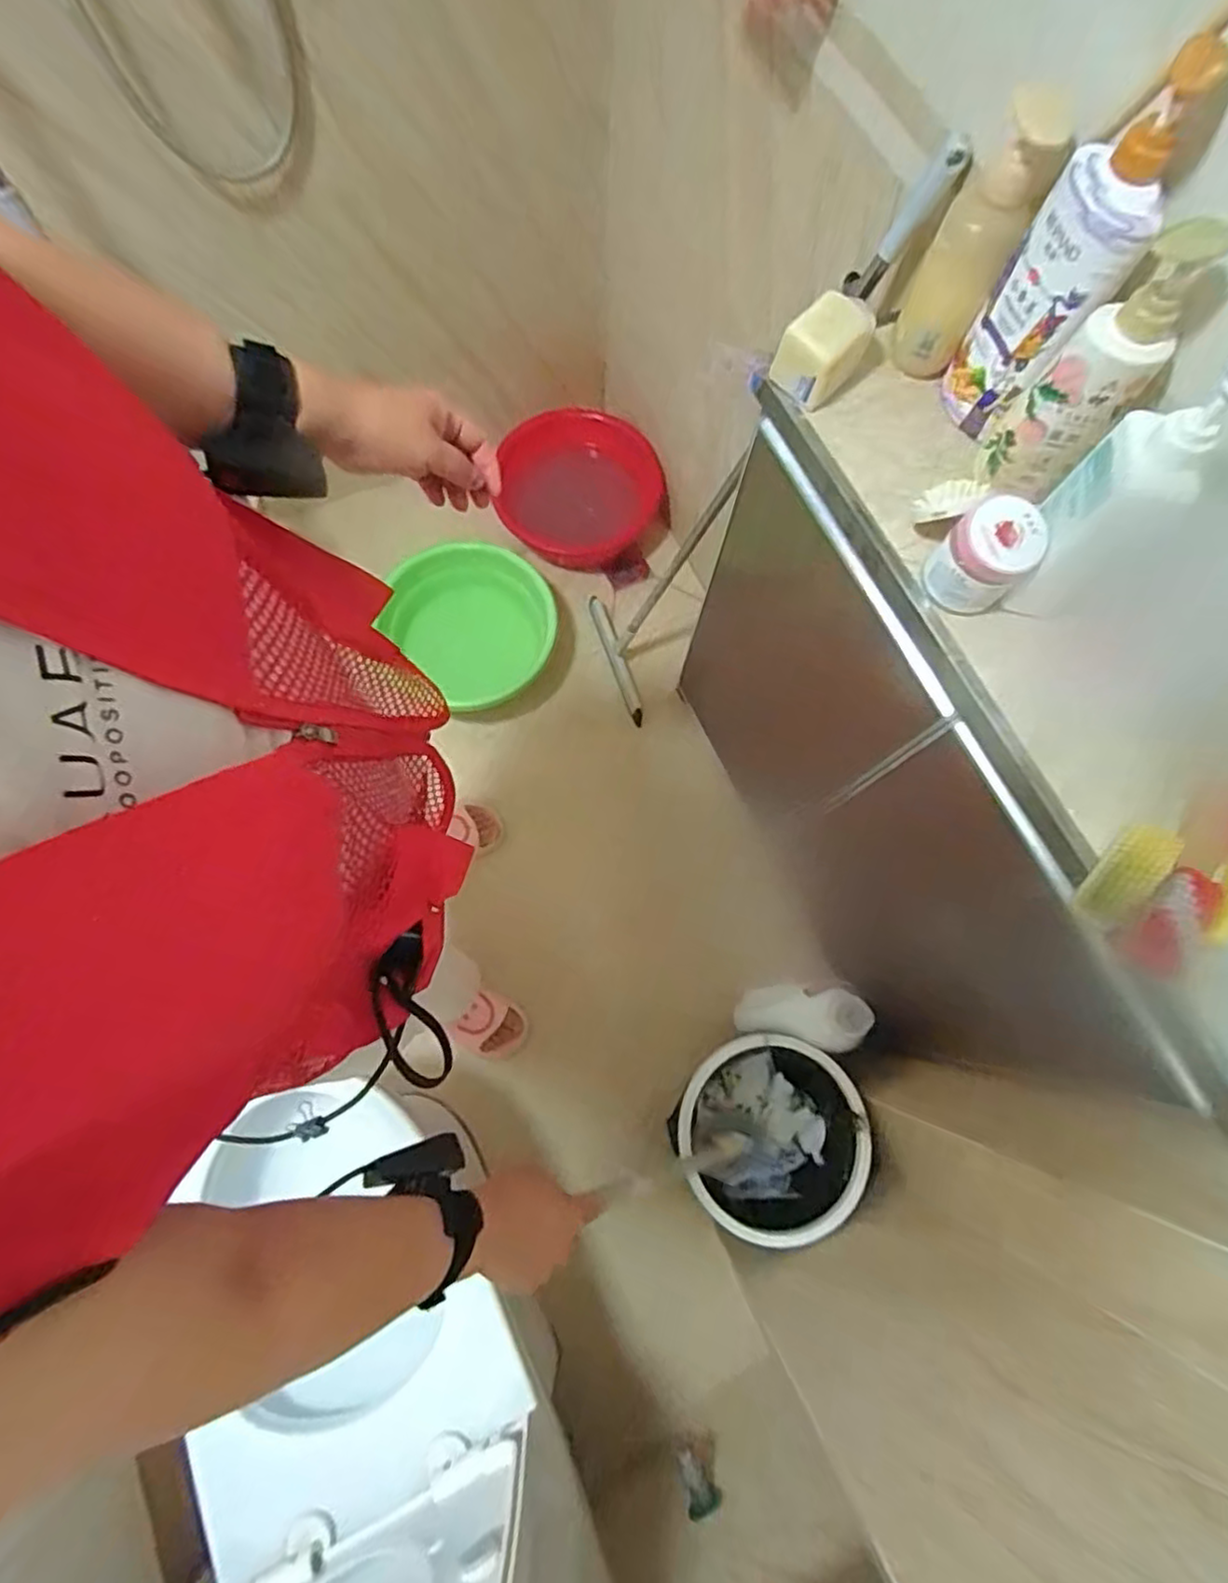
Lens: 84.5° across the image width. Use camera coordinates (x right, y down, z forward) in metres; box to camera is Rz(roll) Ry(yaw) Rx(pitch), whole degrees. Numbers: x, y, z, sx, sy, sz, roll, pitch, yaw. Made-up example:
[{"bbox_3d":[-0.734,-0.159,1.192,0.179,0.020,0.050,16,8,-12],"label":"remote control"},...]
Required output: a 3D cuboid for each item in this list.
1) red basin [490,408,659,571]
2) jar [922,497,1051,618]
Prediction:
[{"bbox_3d":[-0.079,-0.676,1.522,0.336,0.107,0.318,1,74,-2],"label":"red basin"},{"bbox_3d":[0.314,-0.198,0.580,0.070,0.086,0.060,44,77,10],"label":"jar"}]

